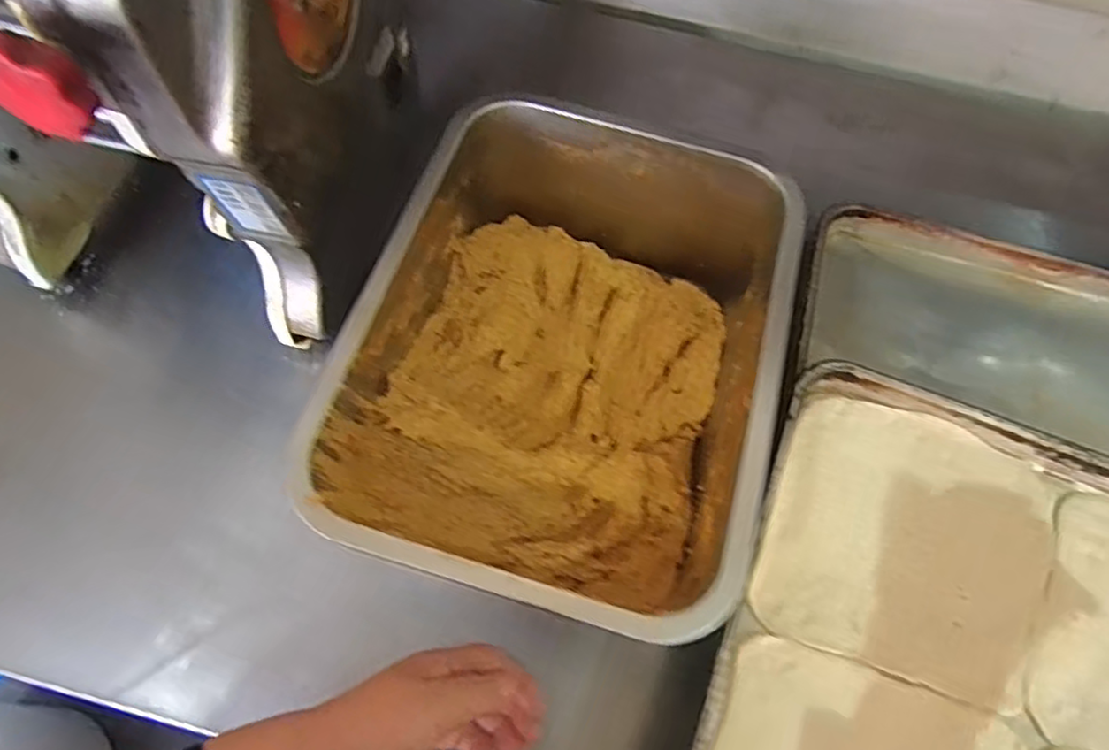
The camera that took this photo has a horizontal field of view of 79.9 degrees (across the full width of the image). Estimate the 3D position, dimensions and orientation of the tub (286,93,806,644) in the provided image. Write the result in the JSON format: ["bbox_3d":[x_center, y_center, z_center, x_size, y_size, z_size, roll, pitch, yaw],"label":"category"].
[{"bbox_3d":[0.010,-0.010,0.477,0.262,0.138,0.348,16,64,4],"label":"tub"}]

